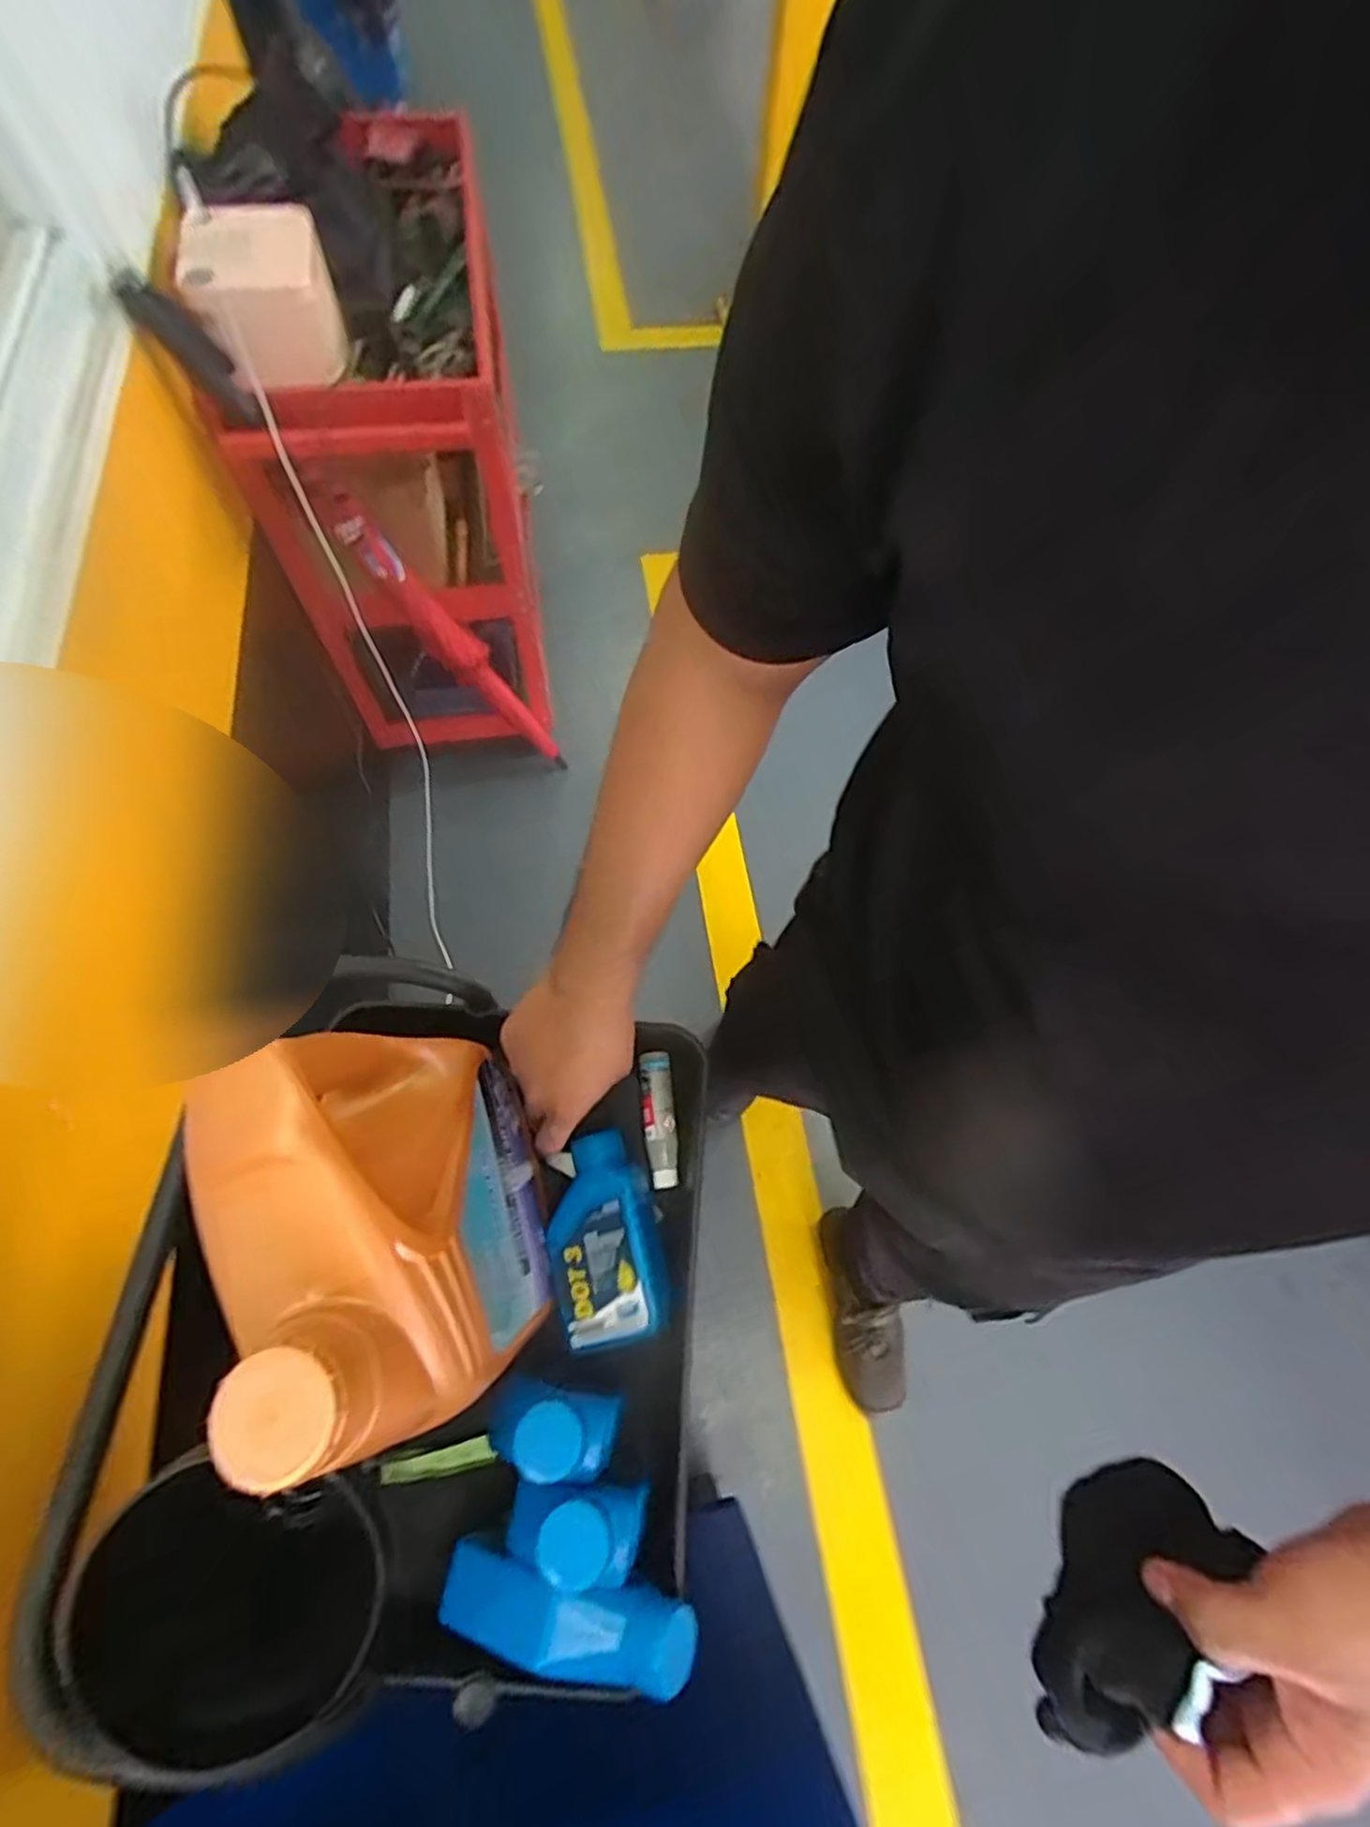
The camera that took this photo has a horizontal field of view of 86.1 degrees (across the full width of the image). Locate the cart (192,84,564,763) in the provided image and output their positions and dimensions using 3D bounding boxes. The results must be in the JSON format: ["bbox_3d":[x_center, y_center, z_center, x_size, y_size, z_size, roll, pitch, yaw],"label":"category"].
[{"bbox_3d":[-0.458,-0.755,1.263,0.338,0.782,0.667,-6,65,-5],"label":"cart"}]

